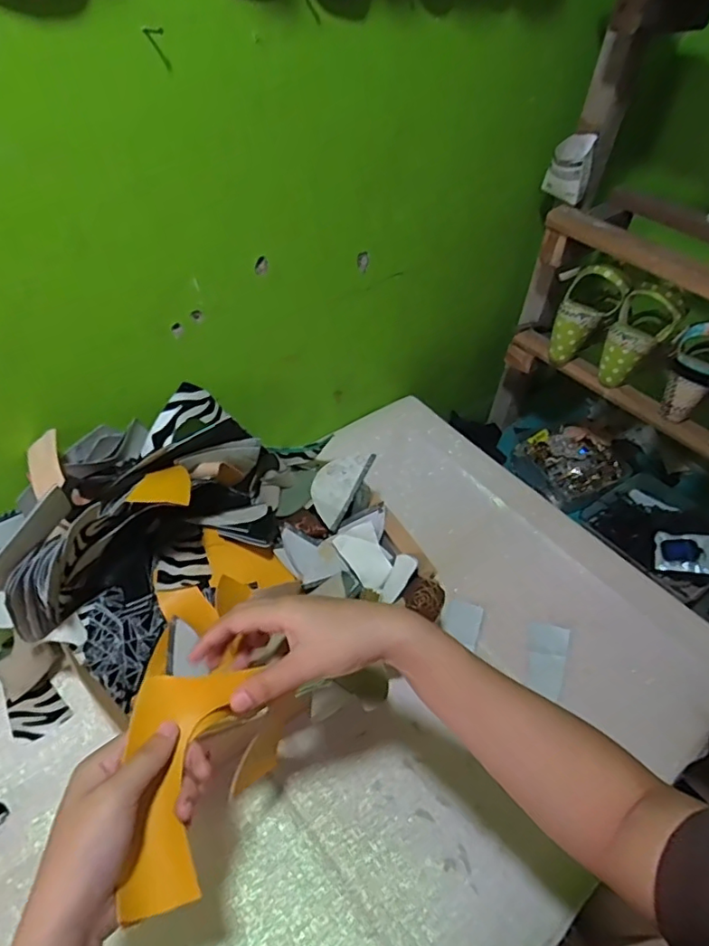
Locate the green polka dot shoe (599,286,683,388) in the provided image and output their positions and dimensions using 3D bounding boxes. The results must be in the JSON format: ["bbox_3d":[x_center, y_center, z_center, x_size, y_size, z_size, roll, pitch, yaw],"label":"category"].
[{"bbox_3d":[0.404,-0.194,0.808,0.077,0.131,0.085,28,49,20],"label":"green polka dot shoe"}]

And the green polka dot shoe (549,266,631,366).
[{"bbox_3d":[0.333,-0.234,0.840,0.081,0.148,0.069,42,25,30],"label":"green polka dot shoe"}]

